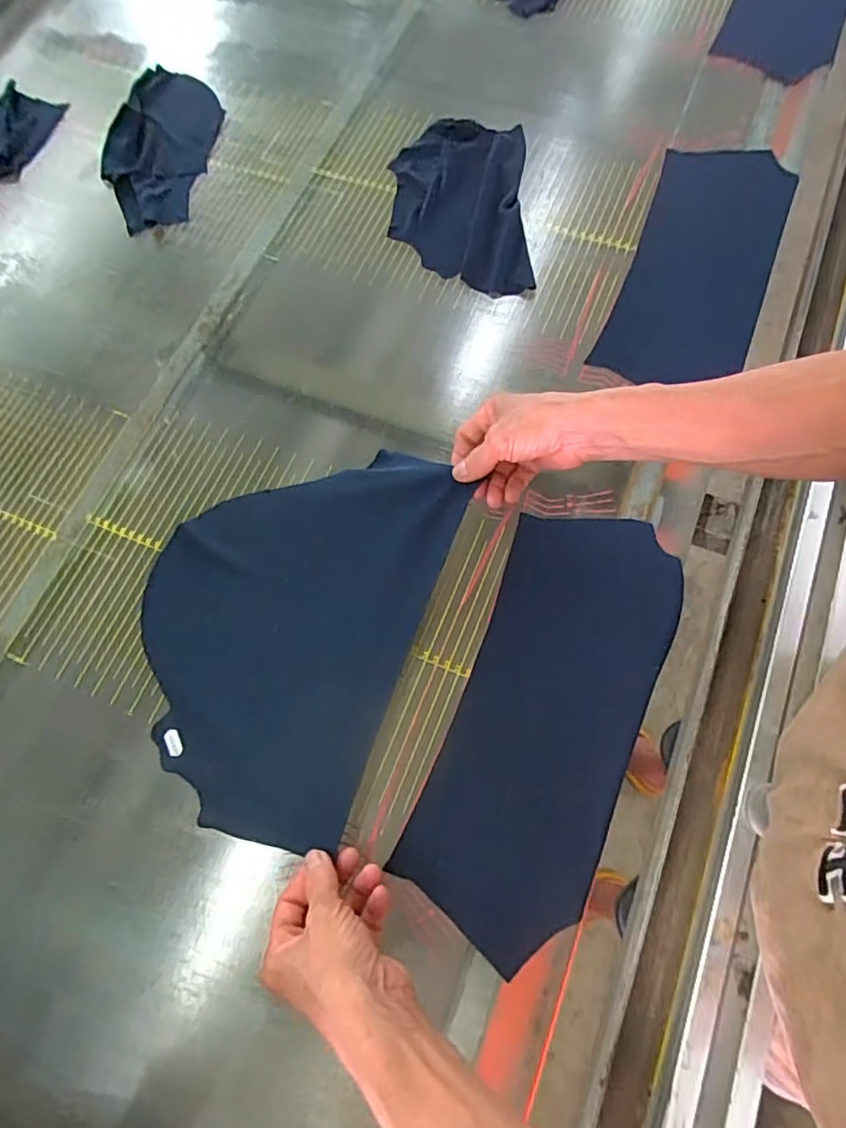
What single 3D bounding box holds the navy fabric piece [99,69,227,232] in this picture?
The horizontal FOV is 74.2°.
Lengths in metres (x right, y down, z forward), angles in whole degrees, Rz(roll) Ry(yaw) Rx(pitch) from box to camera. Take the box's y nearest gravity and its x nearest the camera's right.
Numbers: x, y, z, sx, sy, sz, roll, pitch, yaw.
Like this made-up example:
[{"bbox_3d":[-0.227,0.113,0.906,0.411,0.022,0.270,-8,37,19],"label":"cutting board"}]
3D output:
[{"bbox_3d":[-0.335,-0.534,0.706,0.129,0.021,0.279,4,71,4],"label":"navy fabric piece"}]

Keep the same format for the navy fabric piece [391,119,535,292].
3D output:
[{"bbox_3d":[0.042,-0.426,0.655,0.154,0.012,0.262,0,71,2],"label":"navy fabric piece"}]

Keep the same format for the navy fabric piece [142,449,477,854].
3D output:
[{"bbox_3d":[-0.125,0.041,0.490,0.241,0.043,0.332,19,73,9],"label":"navy fabric piece"}]

